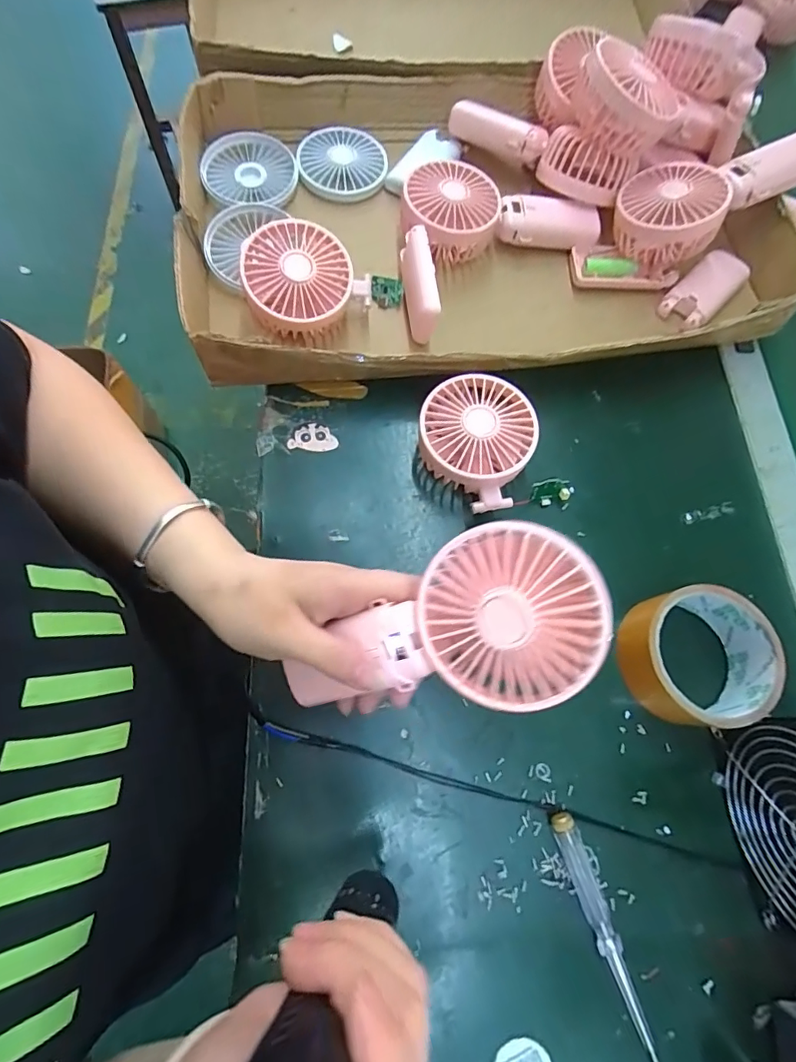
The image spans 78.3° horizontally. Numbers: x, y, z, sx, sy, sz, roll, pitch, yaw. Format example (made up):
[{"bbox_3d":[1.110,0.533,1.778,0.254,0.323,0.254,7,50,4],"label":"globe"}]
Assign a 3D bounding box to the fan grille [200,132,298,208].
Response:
[{"bbox_3d":[-0.141,-0.341,0.465,0.086,0.017,0.085,1,71,-2],"label":"fan grille"}]

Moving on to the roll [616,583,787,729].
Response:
[{"bbox_3d":[0.204,0.085,0.335,0.085,0.046,0.087,1,71,-2],"label":"roll"}]

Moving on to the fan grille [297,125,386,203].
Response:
[{"bbox_3d":[-0.054,-0.360,0.480,0.084,0.013,0.077,-3,84,-10],"label":"fan grille"}]

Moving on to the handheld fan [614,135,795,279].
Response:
[{"bbox_3d":[0.281,-0.296,0.436,0.178,0.057,0.085,-23,73,4],"label":"handheld fan"}]

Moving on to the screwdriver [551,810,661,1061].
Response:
[{"bbox_3d":[0.126,0.243,0.294,0.018,0.015,0.140,-18,73,-8],"label":"screwdriver"}]

